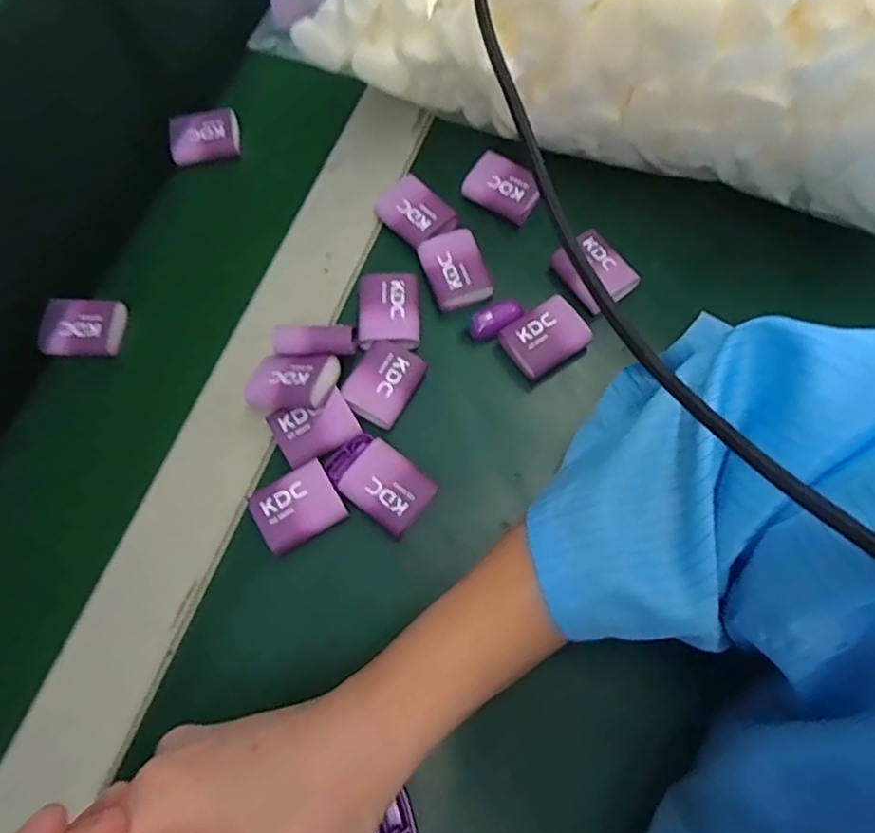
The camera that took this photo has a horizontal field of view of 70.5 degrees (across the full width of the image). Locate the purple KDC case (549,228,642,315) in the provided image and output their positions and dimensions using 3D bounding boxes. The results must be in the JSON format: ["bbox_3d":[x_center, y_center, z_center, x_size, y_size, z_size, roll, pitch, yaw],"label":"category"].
[{"bbox_3d":[0.092,-0.086,0.363,0.033,0.014,0.045,-33,72,-9],"label":"purple KDC case"}]

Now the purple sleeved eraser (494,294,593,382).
[{"bbox_3d":[0.061,-0.045,0.347,0.042,0.012,0.034,-32,71,-8],"label":"purple sleeved eraser"}]

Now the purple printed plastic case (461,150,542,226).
[{"bbox_3d":[0.040,-0.142,0.382,0.047,0.010,0.033,37,76,15],"label":"purple printed plastic case"}]

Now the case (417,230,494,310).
[{"bbox_3d":[0.011,-0.087,0.363,0.035,0.009,0.046,-20,70,-4],"label":"case"}]

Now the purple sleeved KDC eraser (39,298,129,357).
[{"bbox_3d":[-0.209,-0.052,0.364,0.046,0.012,0.035,1,70,3],"label":"purple sleeved KDC eraser"}]

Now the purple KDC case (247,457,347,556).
[{"bbox_3d":[-0.071,0.046,0.314,0.041,0.013,0.034,-32,72,-9],"label":"purple KDC case"}]

